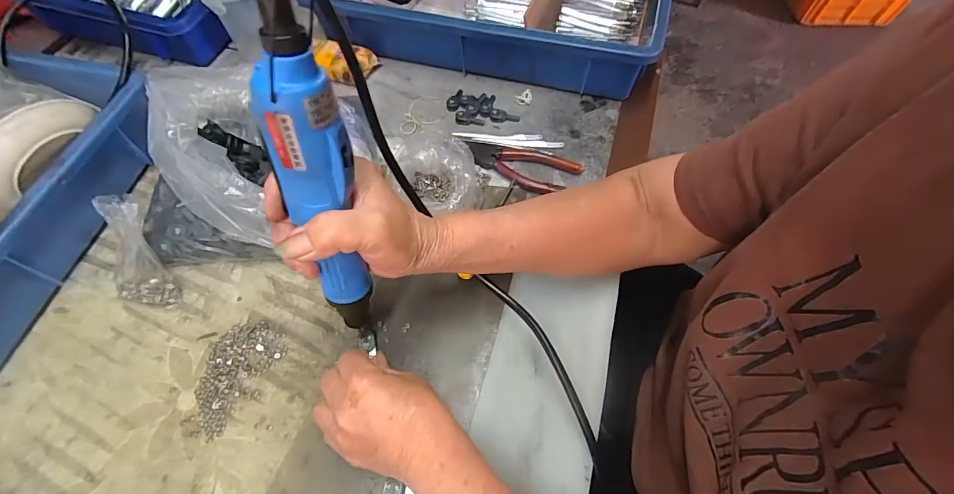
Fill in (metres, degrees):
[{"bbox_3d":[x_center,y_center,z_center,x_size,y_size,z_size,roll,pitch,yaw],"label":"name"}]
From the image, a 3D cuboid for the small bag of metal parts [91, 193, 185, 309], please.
[{"bbox_3d":[-0.308,0.005,0.369,0.051,0.101,0.031,-2,29,-2],"label":"small bag of metal parts"}]

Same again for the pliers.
[{"bbox_3d":[0.046,-0.092,0.451,0.125,0.016,0.049,24,64,13],"label":"pliers"}]

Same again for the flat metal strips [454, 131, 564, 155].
[{"bbox_3d":[0.034,-0.120,0.468,0.122,0.008,0.027,7,59,4],"label":"flat metal strips"}]

